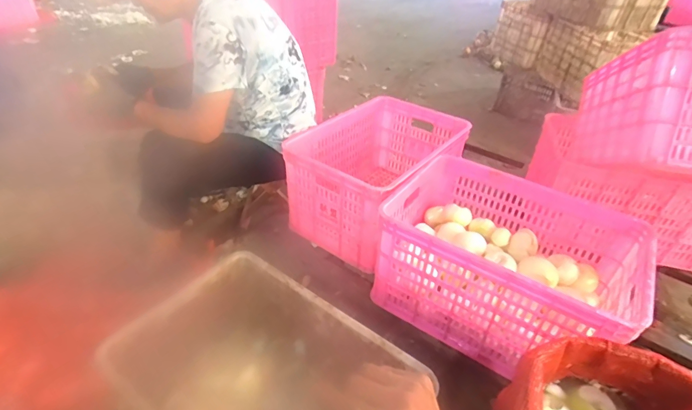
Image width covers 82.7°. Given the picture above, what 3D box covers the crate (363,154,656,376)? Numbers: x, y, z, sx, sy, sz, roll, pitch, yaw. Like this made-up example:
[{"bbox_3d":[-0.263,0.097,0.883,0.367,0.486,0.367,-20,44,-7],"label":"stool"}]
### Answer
[{"bbox_3d":[0.359,0.132,0.918,0.492,0.264,0.344,23,41,25],"label":"crate"}]

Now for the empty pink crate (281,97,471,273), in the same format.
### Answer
[{"bbox_3d":[0.095,-0.091,1.181,0.357,0.283,0.472,25,41,27],"label":"empty pink crate"}]

